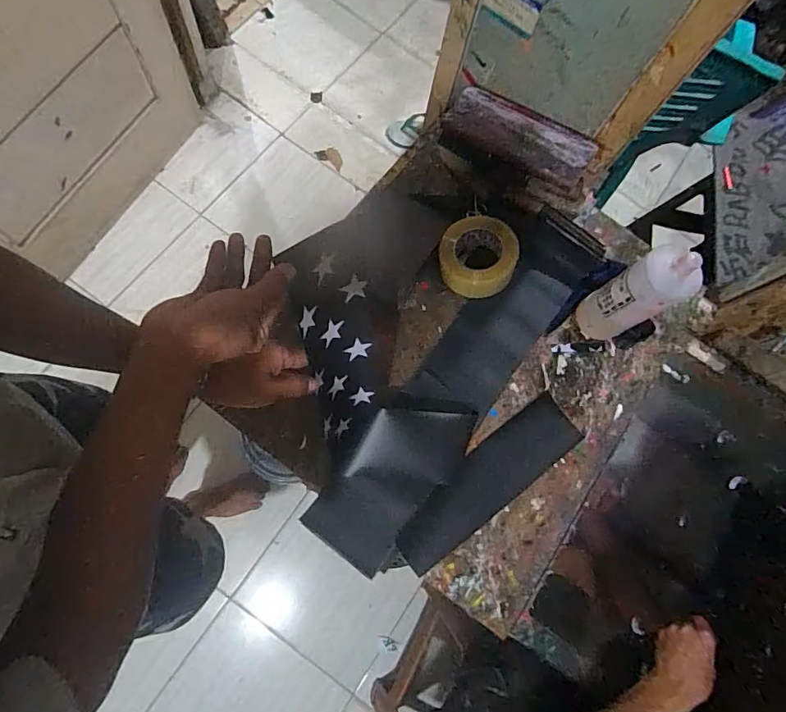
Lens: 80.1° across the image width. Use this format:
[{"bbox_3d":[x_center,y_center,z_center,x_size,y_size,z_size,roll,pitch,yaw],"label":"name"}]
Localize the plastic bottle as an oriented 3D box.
[{"bbox_3d":[0.360,-0.092,0.720,0.064,0.230,0.082,-1,75,-7],"label":"plastic bottle"}]

